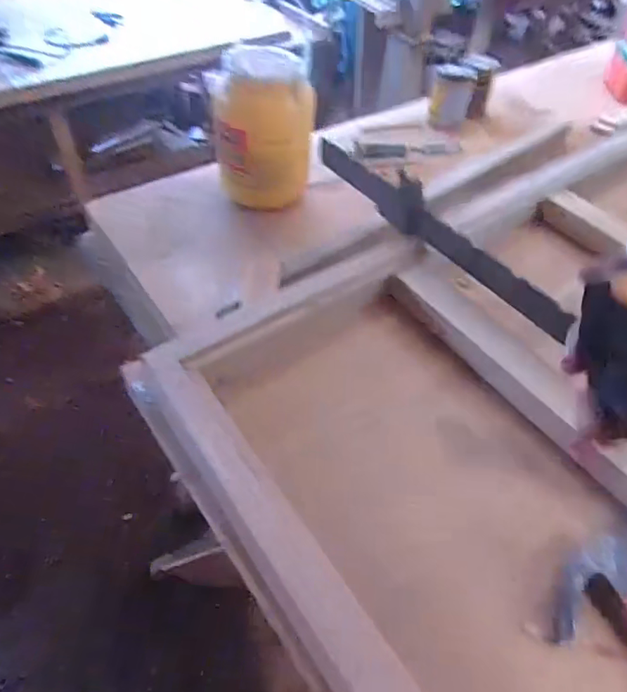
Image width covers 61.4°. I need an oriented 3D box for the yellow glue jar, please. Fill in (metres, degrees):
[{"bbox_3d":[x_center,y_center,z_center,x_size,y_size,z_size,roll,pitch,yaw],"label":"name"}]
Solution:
[{"bbox_3d":[-0.079,-0.361,0.902,0.157,0.230,0.154,7,49,1],"label":"yellow glue jar"}]

